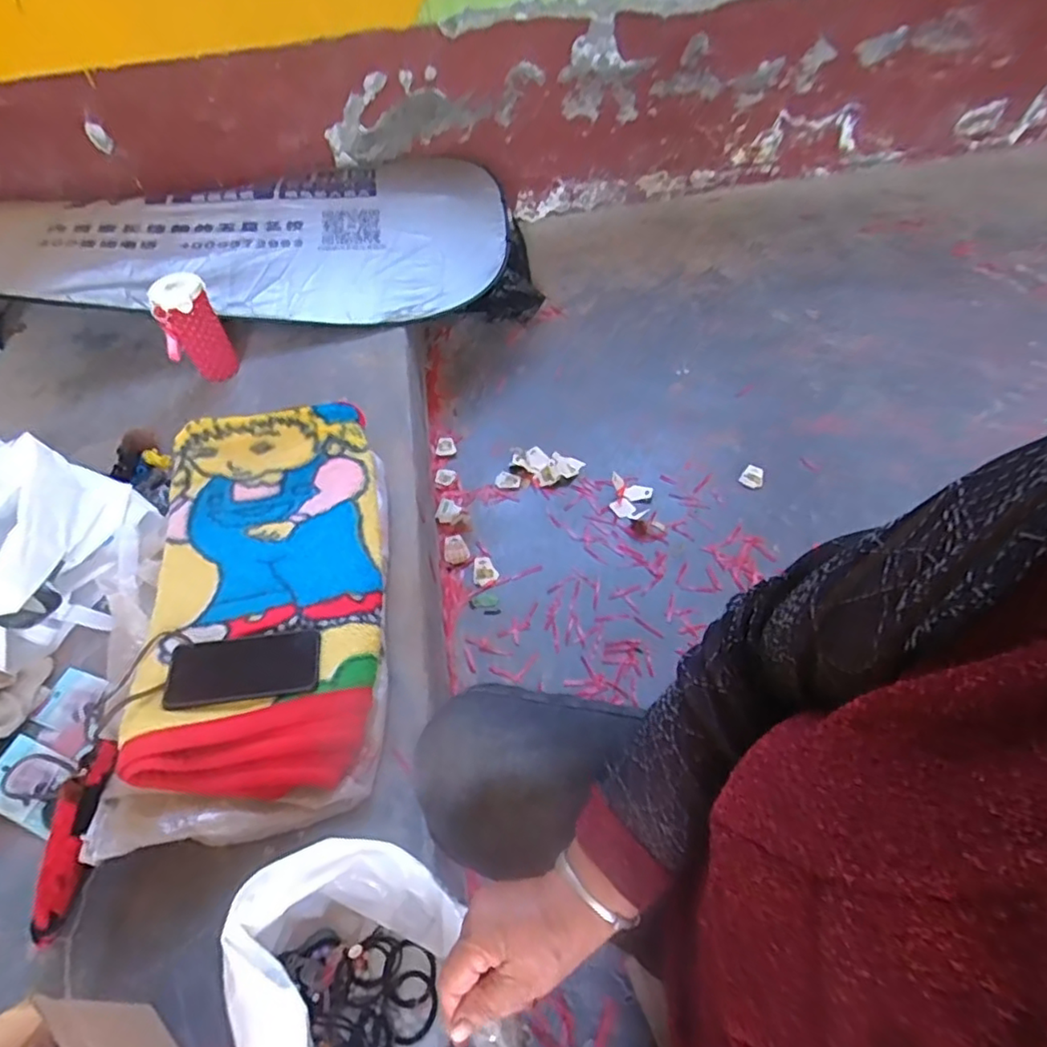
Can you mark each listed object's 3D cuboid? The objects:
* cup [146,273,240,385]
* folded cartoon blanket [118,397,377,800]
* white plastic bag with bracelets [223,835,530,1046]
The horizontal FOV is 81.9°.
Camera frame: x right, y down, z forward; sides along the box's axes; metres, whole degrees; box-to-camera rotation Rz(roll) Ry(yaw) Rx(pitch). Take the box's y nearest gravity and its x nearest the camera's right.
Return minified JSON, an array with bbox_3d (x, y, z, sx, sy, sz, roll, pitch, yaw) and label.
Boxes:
[{"bbox_3d":[-0.636,-0.373,1.162,0.112,0.188,0.083,-37,56,-22],"label":"cup"},{"bbox_3d":[-0.333,0.067,0.785,0.277,0.105,0.534,-10,50,-2],"label":"folded cartoon blanket"},{"bbox_3d":[-0.122,0.407,0.507,0.166,0.143,0.257,-29,54,-17],"label":"white plastic bag with bracelets"}]

